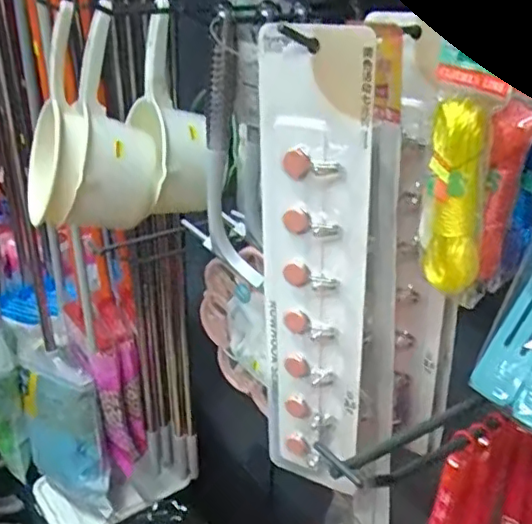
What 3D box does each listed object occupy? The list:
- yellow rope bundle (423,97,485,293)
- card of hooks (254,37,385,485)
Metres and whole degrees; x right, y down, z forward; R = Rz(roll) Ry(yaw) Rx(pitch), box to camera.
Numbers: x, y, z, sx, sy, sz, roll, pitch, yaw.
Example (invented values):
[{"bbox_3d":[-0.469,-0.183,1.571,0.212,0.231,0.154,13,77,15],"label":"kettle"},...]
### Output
[{"bbox_3d":[0.104,-0.035,0.331,0.022,0.102,0.028,-2,25,-3],"label":"yellow rope bundle"},{"bbox_3d":[0.040,0.019,0.464,0.087,0.366,0.044,2,25,5],"label":"card of hooks"}]

